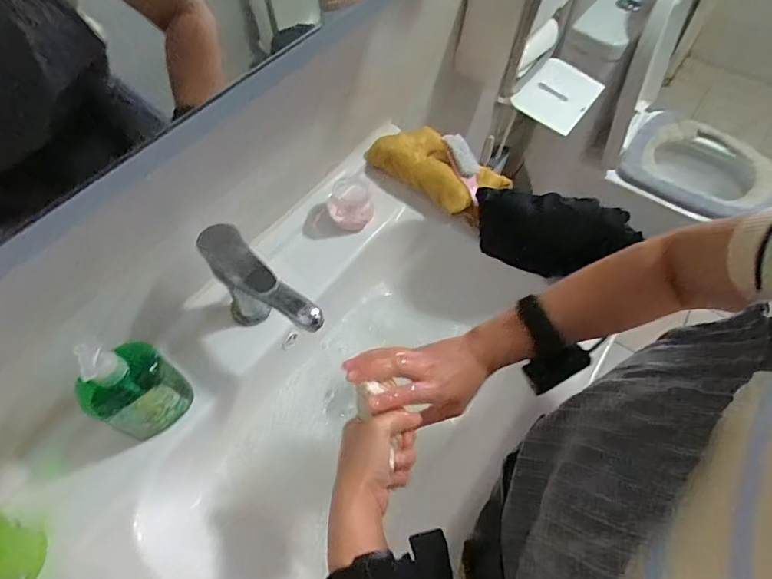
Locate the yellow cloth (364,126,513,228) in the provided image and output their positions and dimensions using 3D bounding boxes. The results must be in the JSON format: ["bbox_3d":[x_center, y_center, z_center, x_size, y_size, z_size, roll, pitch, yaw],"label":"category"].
[{"bbox_3d":[0.086,-0.193,0.728,0.214,0.051,0.119,32,64,18],"label":"yellow cloth"}]

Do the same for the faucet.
[{"bbox_3d":[-0.136,0.016,0.529,0.146,0.166,0.049,36,65,19],"label":"faucet"}]

